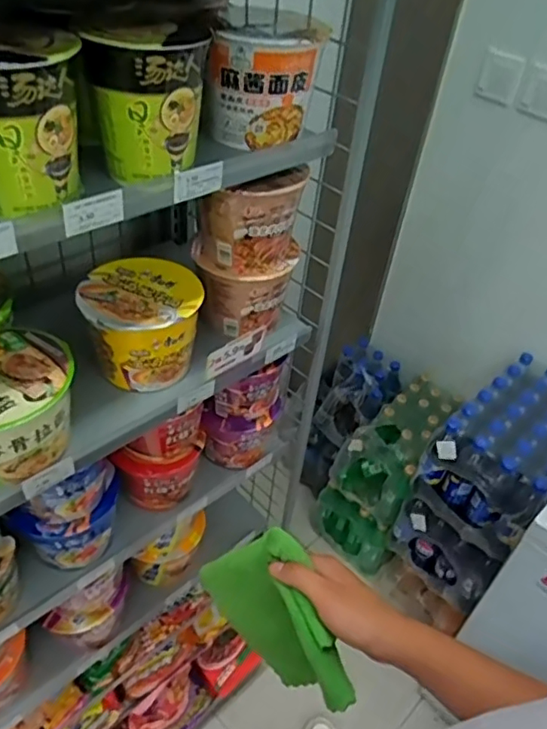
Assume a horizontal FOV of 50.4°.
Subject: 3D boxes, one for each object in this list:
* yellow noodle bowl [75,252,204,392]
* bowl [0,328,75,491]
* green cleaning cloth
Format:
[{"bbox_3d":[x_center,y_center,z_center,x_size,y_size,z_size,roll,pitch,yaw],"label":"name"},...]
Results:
[{"bbox_3d":[-0.152,-0.047,0.679,0.126,0.097,0.127,4,42,-4],"label":"yellow noodle bowl"},{"bbox_3d":[-0.265,0.041,0.571,0.133,0.086,0.135,-22,49,-29],"label":"bowl"},{"bbox_3d":[0.011,0.251,0.569,0.174,0.161,0.057,34,48,27],"label":"green cleaning cloth"}]

